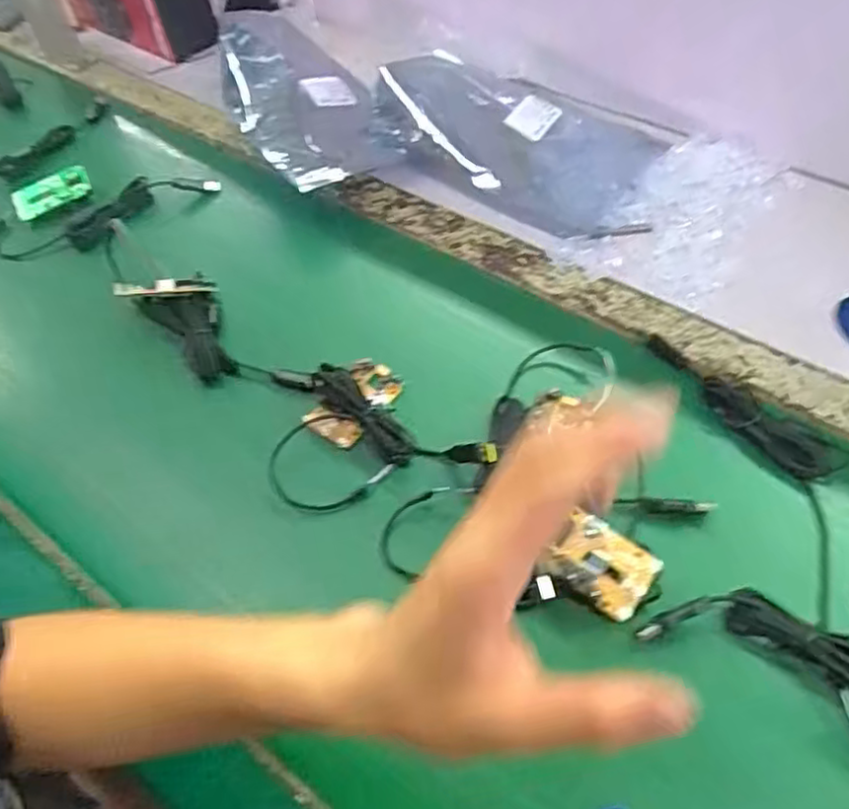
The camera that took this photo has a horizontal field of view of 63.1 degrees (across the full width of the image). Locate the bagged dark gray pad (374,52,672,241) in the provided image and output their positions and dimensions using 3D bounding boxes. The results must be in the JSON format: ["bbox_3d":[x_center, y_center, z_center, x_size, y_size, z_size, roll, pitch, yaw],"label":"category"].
[{"bbox_3d":[0.095,-0.287,0.705,0.275,0.058,0.212,30,61,24],"label":"bagged dark gray pad"}]

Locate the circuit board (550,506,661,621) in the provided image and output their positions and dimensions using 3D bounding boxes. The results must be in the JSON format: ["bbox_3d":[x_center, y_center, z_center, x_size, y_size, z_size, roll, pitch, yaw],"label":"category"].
[{"bbox_3d":[0.111,0.100,0.431,0.059,0.009,0.048,33,73,21],"label":"circuit board"}]

